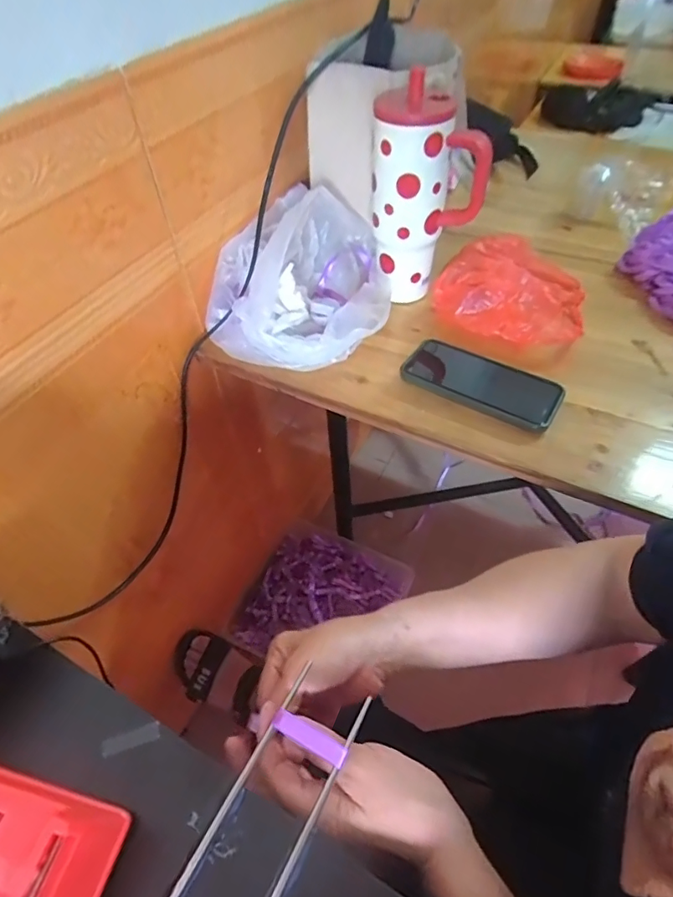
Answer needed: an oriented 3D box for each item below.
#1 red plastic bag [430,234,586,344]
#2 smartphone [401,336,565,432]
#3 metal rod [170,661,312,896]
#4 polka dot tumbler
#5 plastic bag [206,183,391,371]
[{"bbox_3d":[0.222,-0.202,0.616,0.175,0.054,0.184,21,55,19],"label":"red plastic bag"},{"bbox_3d":[0.154,-0.073,0.532,0.161,0.014,0.082,26,51,22],"label":"smartphone"},{"bbox_3d":[-0.079,0.232,0.280,0.005,0.006,0.202,22,54,20],"label":"metal rod"},{"bbox_3d":[0.101,-0.270,0.561,0.086,0.209,0.108,-29,55,-19],"label":"polka dot tumbler"},{"bbox_3d":[-0.040,-0.213,0.609,0.210,0.112,0.292,7,51,9],"label":"plastic bag"}]

